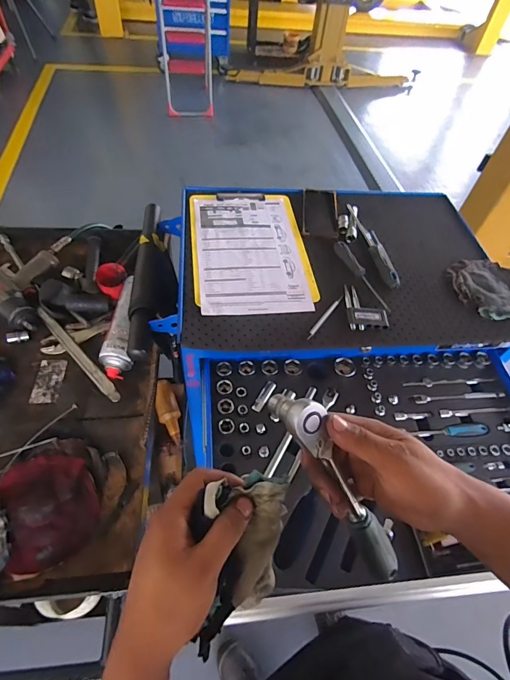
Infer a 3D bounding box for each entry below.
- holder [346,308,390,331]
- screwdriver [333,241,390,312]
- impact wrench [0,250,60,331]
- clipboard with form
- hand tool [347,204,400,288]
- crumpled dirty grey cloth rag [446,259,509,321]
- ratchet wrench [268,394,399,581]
[{"bbox_3d":[0.211,-0.041,0.693,0.077,0.012,0.050,-2,53,-7],"label":"holder"},{"bbox_3d":[0.216,-0.134,0.759,0.028,0.021,0.190,-17,56,-18],"label":"screwdriver"},{"bbox_3d":[-0.493,-0.114,0.815,0.163,0.080,0.181,39,58,22],"label":"impact wrench"},{"bbox_3d":[-0.011,-0.197,0.792,0.234,0.021,0.359,-4,53,-9],"label":"clipboard with form"},{"bbox_3d":[0.261,-0.209,0.814,0.044,0.015,0.261,-4,53,-9],"label":"hand tool"},{"bbox_3d":[0.480,-0.110,0.769,0.137,0.020,0.165,-5,53,-10],"label":"crumpled dirty grey cloth rag"},{"bbox_3d":[0.080,0.151,0.359,0.036,0.230,0.047,-39,22,-30],"label":"ratchet wrench"}]

